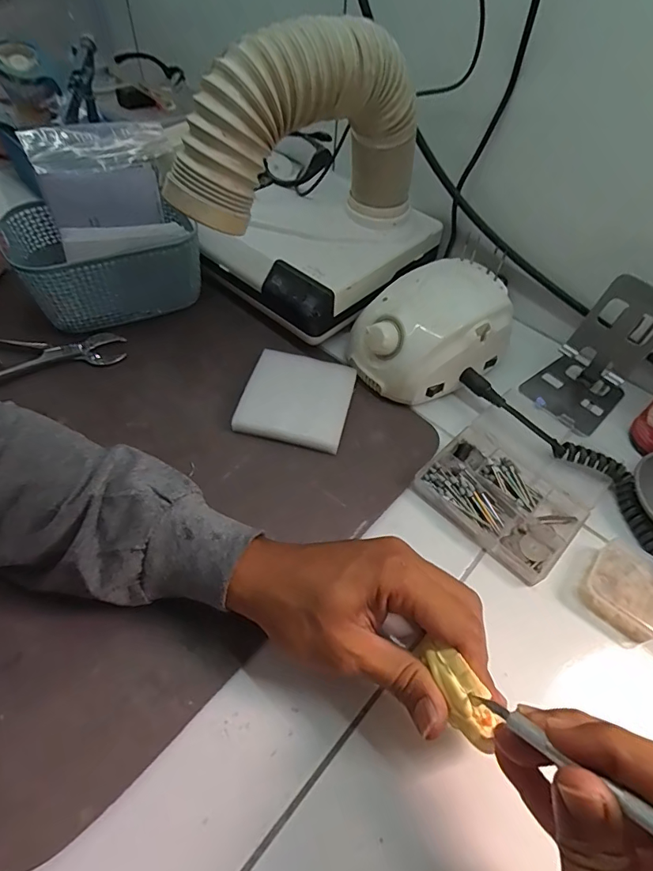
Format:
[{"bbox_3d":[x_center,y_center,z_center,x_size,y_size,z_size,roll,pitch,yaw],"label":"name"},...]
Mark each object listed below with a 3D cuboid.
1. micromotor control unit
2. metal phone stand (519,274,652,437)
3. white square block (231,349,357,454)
[{"bbox_3d":[0.097,-0.097,0.433,0.139,0.076,0.101,-22,58,-18],"label":"micromotor control unit"},{"bbox_3d":[0.247,-0.075,0.406,0.084,0.104,0.074,-35,63,-25],"label":"metal phone stand"},{"bbox_3d":[-0.027,-0.034,0.414,0.094,0.019,0.093,12,54,5],"label":"white square block"}]

